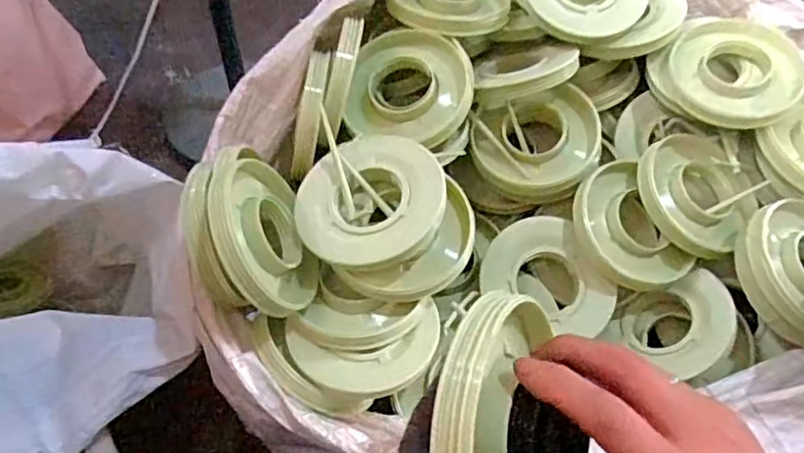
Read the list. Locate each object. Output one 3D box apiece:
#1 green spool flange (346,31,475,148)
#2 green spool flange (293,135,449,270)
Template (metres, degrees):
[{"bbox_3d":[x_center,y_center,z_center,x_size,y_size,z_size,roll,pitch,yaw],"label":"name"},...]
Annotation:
[{"bbox_3d":[0.010,-0.134,0.593,0.113,0.018,0.108,11,82,5],"label":"green spool flange"},{"bbox_3d":[-0.026,-0.024,0.527,0.127,0.023,0.119,-5,64,9],"label":"green spool flange"}]

